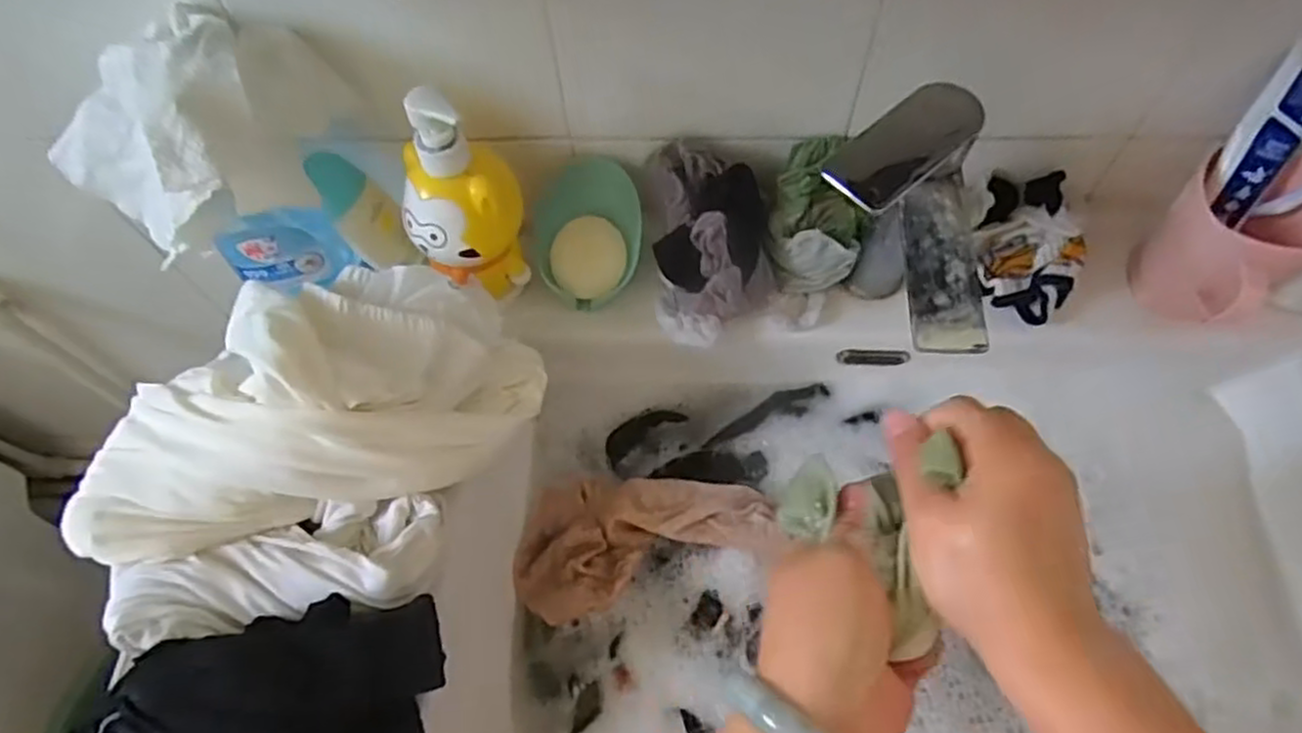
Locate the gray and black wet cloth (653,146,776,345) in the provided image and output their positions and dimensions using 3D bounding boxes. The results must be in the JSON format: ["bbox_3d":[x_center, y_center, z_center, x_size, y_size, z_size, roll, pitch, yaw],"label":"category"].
[{"bbox_3d":[0.045,-0.090,0.542,0.084,0.085,0.121,-5,62,-2],"label":"gray and black wet cloth"}]

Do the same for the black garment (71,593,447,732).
[{"bbox_3d":[-0.205,0.201,0.395,0.161,0.084,0.145,-4,62,-1],"label":"black garment"}]

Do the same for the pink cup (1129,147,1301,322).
[{"bbox_3d":[0.407,-0.081,0.521,0.087,0.100,0.094,-19,63,-9],"label":"pink cup"}]

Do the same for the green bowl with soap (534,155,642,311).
[{"bbox_3d":[-0.048,-0.104,0.576,0.079,0.042,0.109,16,96,-4],"label":"green bowl with soap"}]

